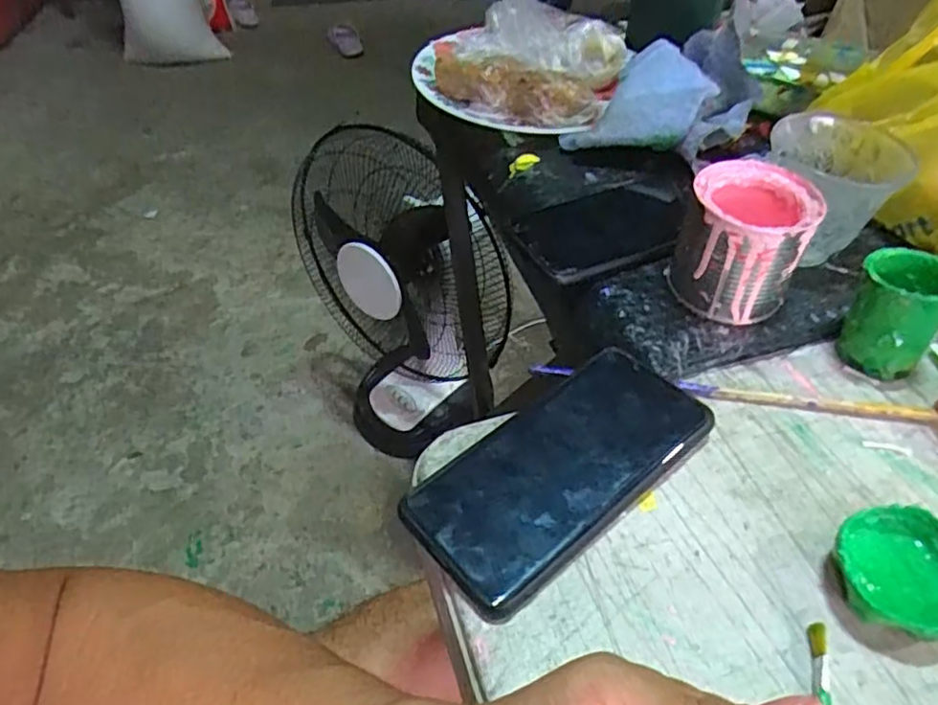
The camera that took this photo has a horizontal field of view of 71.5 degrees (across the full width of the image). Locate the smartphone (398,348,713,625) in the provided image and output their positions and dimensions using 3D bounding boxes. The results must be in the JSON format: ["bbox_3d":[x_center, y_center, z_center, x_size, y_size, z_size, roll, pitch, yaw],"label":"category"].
[{"bbox_3d":[0.050,0.055,0.333,0.166,0.016,0.075,-31,53,-28],"label":"smartphone"}]

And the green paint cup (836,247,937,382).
[{"bbox_3d":[0.245,-0.023,0.375,0.047,0.060,0.047,0,45,0],"label":"green paint cup"}]

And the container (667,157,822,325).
[{"bbox_3d":[0.167,-0.069,0.403,0.070,0.069,0.073,20,48,18],"label":"container"}]

